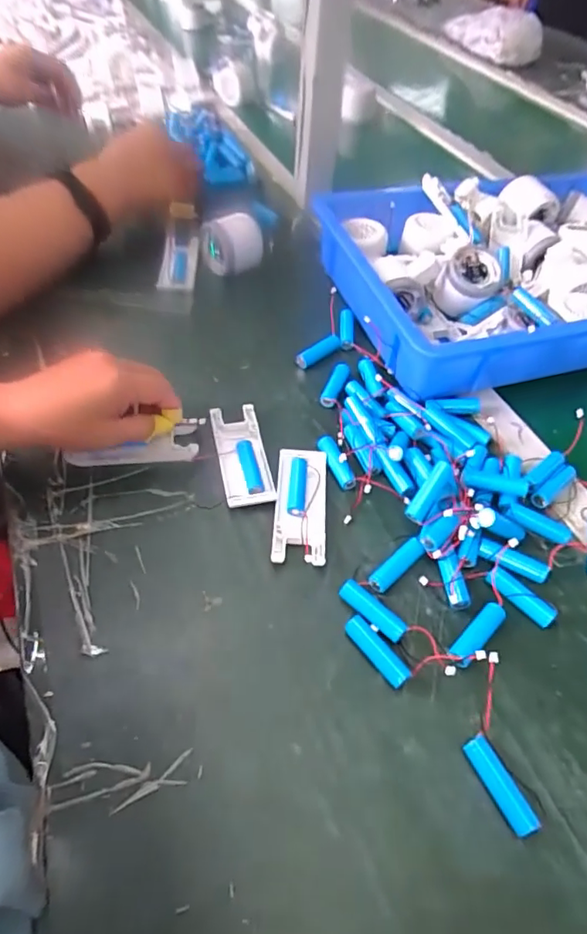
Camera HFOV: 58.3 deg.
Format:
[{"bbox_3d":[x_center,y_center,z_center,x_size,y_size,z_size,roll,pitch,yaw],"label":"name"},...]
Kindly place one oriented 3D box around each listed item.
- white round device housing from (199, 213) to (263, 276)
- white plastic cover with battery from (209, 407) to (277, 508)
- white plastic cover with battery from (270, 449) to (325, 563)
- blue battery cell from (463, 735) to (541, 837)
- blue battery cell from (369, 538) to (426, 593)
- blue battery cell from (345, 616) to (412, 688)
[{"bbox_3d":[-0.071,-0.260,0.608,0.072,0.046,0.048,-6,52,-8],"label":"white round device housing"},{"bbox_3d":[-0.043,-0.012,0.442,0.041,0.014,0.101,-9,53,-11],"label":"white plastic cover with battery"},{"bbox_3d":[0.005,0.030,0.418,0.040,0.013,0.104,4,51,-1],"label":"white plastic cover with battery"},{"bbox_3d":[0.118,0.183,0.302,0.013,0.014,0.051,-21,54,-18],"label":"blue battery cell"},{"bbox_3d":[0.075,0.073,0.386,0.047,0.015,0.014,-34,61,-26],"label":"blue battery cell"},{"bbox_3d":[0.055,0.121,0.347,0.016,0.013,0.050,-31,57,-24],"label":"blue battery cell"}]

